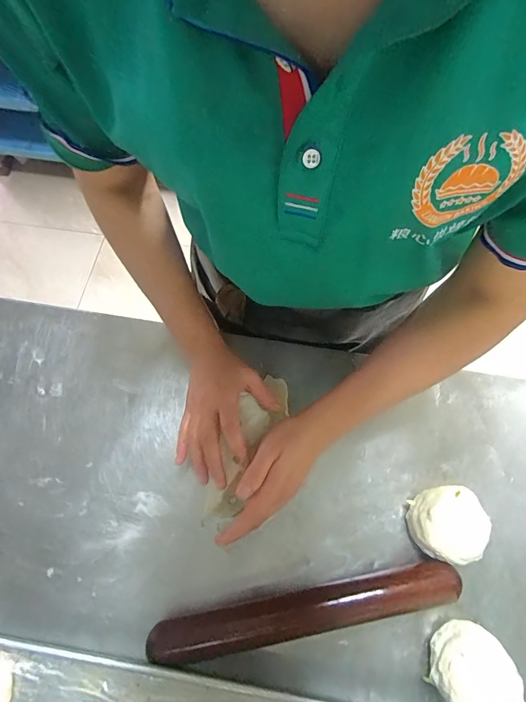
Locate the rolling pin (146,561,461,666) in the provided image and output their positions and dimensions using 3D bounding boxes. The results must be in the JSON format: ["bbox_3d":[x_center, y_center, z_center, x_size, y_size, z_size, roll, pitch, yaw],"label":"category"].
[{"bbox_3d":[0.044,0.272,0.384,0.311,0.032,0.038,-11,69,-2],"label":"rolling pin"}]

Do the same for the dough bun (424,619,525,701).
[{"bbox_3d":[0.203,0.310,0.357,0.068,0.050,0.073,-1,69,2],"label":"dough bun"}]

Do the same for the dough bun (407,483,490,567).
[{"bbox_3d":[0.201,0.189,0.404,0.074,0.044,0.073,-1,69,2],"label":"dough bun"}]

